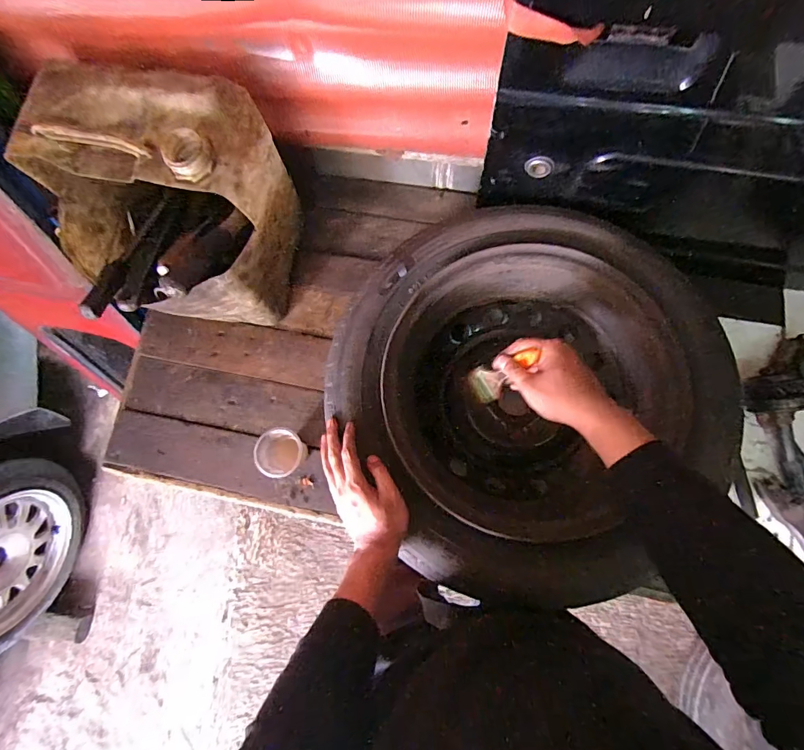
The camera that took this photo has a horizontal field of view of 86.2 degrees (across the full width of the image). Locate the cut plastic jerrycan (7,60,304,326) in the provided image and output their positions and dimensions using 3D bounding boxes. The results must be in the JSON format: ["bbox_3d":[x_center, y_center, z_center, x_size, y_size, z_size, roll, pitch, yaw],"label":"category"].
[{"bbox_3d":[-0.342,-0.238,0.643,0.294,0.276,0.261,13,75,5],"label":"cut plastic jerrycan"}]

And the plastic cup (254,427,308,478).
[{"bbox_3d":[-0.185,0.124,0.676,0.063,0.093,0.068,0,74,2],"label":"plastic cup"}]

